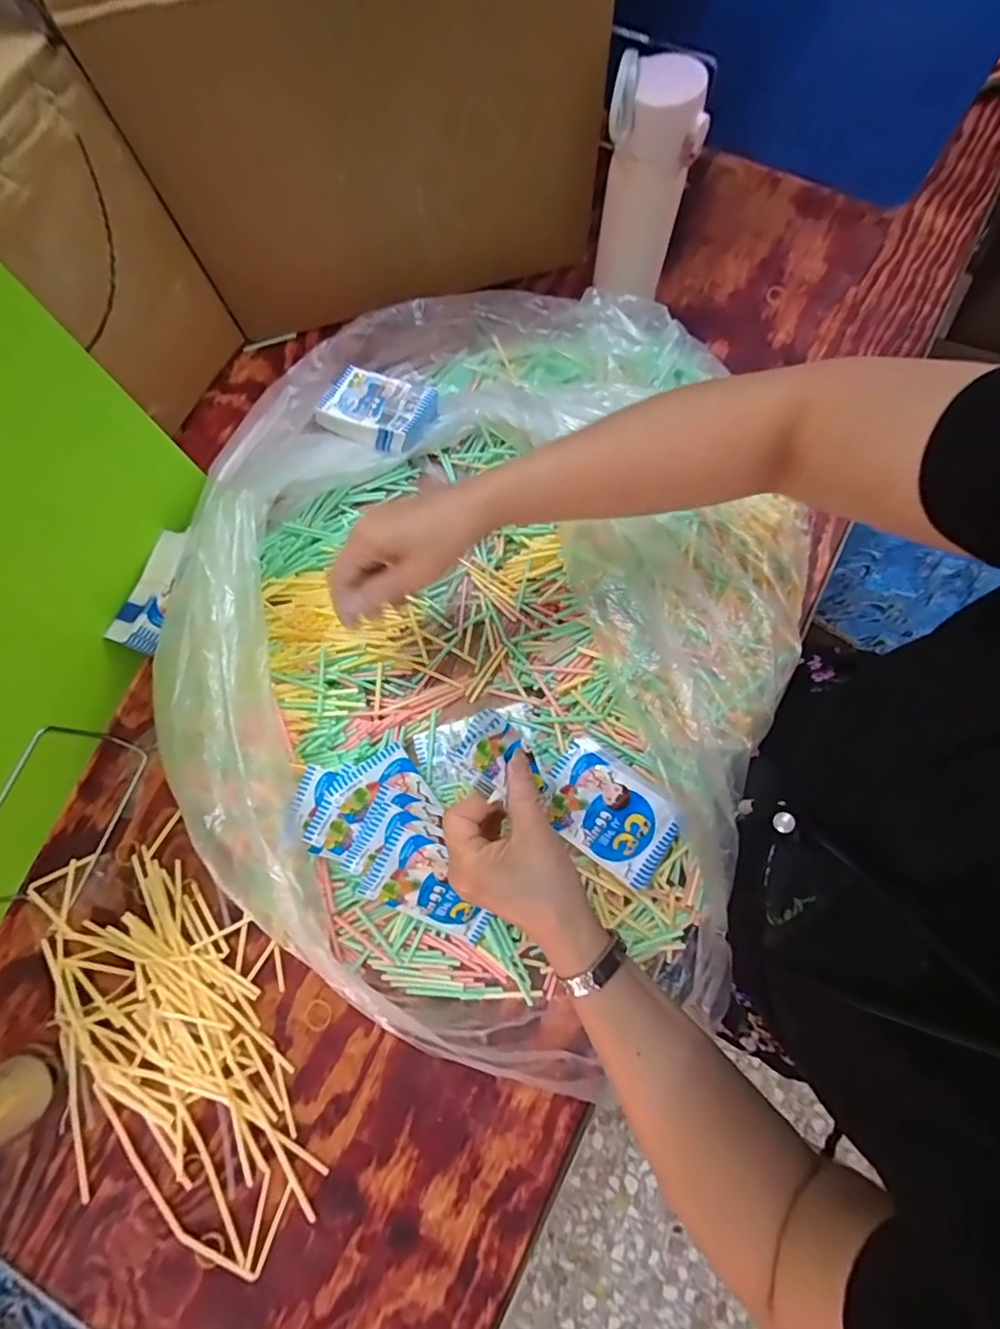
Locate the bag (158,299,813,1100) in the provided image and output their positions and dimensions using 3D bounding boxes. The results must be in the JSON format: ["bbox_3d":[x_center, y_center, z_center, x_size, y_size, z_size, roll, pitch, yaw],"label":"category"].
[{"bbox_3d":[-0.016,-0.054,0.463,0.504,0.130,0.628,20,79,4],"label":"bag"}]

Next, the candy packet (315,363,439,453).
[{"bbox_3d":[-0.123,-0.260,0.557,0.112,0.022,0.076,24,79,5],"label":"candy packet"}]

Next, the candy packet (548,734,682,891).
[{"bbox_3d":[0.088,0.116,0.444,0.107,0.017,0.073,35,81,9],"label":"candy packet"}]

